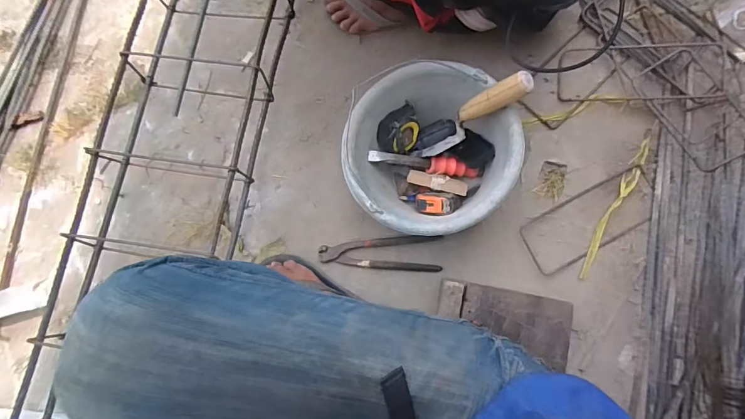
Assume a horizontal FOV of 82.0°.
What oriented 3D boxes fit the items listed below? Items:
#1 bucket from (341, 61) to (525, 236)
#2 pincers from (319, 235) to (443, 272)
[{"bbox_3d":[0.087,-0.083,0.702,0.253,0.183,0.249,0,81,1],"label":"bucket"},{"bbox_3d":[0.013,0.076,0.779,0.217,0.035,0.064,3,81,1],"label":"pincers"}]

